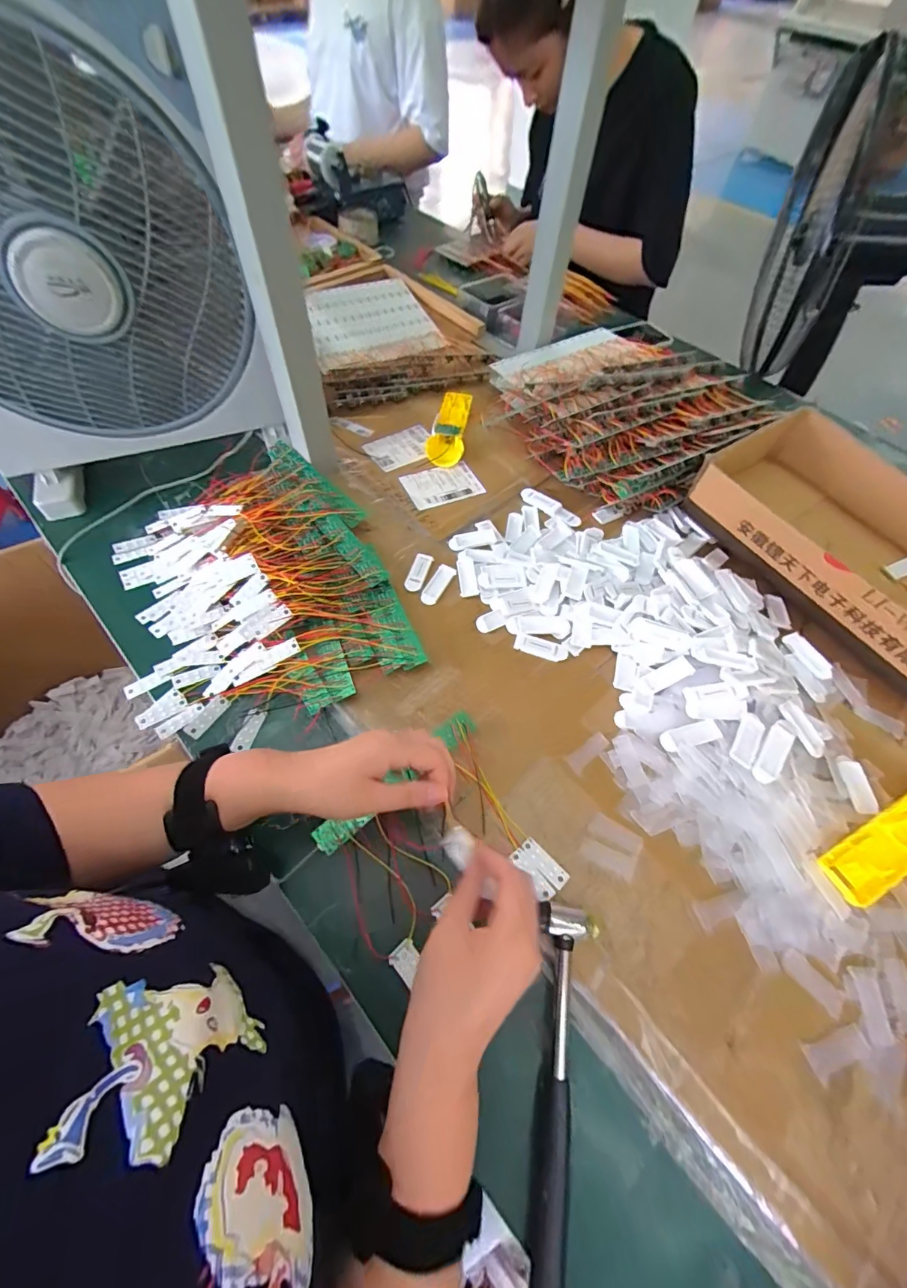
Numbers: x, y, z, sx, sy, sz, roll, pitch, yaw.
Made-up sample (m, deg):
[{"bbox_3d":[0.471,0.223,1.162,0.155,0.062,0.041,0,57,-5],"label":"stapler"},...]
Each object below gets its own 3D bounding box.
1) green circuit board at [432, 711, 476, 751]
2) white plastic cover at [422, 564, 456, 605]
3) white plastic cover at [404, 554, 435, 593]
[{"bbox_3d":[0.003,0.086,0.453,0.042,0.005,0.025,-33,98,-22],"label":"green circuit board"},{"bbox_3d":[-0.018,-0.070,0.545,0.021,0.006,0.057,23,64,13],"label":"white plastic cover"},{"bbox_3d":[-0.042,-0.085,0.555,0.020,0.008,0.054,15,62,9],"label":"white plastic cover"}]

